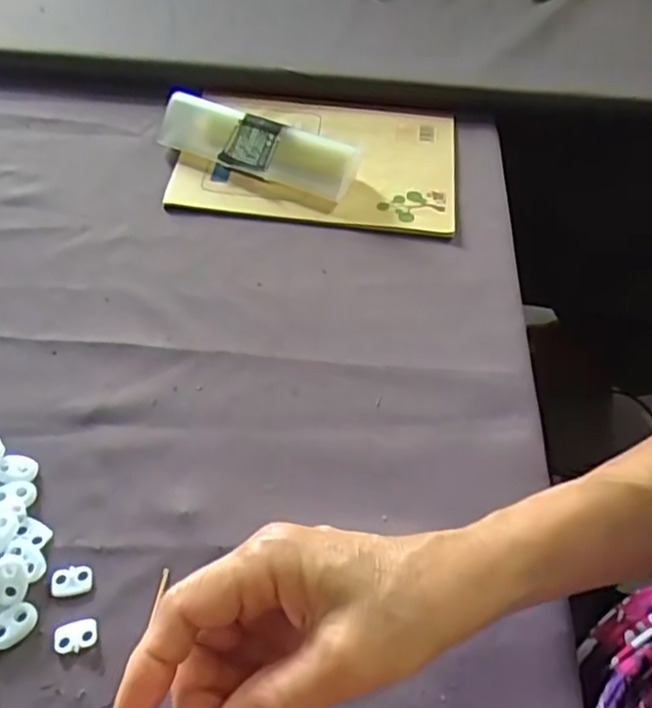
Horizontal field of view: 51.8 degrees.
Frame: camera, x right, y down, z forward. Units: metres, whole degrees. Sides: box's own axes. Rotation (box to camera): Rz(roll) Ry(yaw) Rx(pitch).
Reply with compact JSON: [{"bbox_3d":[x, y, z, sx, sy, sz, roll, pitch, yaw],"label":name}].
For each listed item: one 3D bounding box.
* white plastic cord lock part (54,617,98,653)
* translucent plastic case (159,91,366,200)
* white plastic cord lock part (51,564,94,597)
[{"bbox_3d":[-0.114,0.127,0.305,0.018,0.004,0.014,-13,55,-12],"label":"white plastic cord lock part"},{"bbox_3d":[-0.054,-0.157,0.499,0.155,0.029,0.043,20,55,12],"label":"translucent plastic case"},{"bbox_3d":[-0.121,0.107,0.320,0.019,0.004,0.014,-8,54,-8],"label":"white plastic cord lock part"}]

